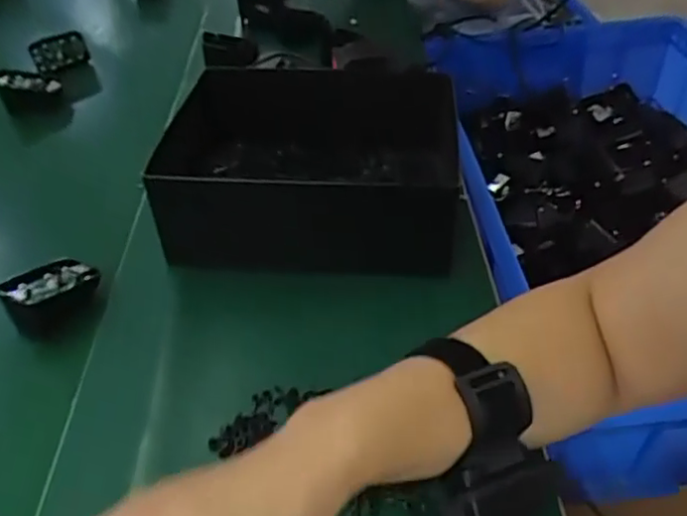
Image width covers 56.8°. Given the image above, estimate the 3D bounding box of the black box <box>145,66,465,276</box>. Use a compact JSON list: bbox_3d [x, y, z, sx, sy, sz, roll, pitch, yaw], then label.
[{"bbox_3d":[-0.019,-0.095,0.578,0.246,0.098,0.233,0,42,5],"label":"black box"}]

